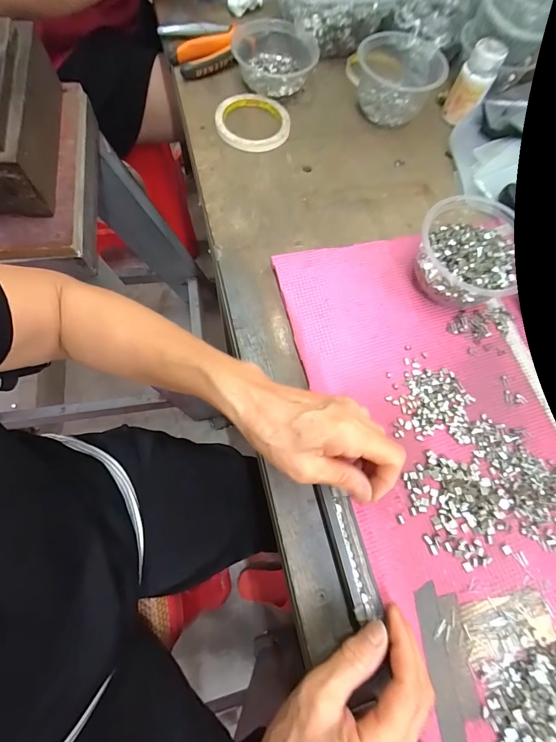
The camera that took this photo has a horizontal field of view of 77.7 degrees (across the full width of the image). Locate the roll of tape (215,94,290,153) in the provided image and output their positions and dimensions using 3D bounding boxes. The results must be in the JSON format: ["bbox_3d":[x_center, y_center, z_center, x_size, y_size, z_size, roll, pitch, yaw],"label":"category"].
[{"bbox_3d":[-0.033,-0.331,0.462,0.095,0.018,0.095,2,70,-5],"label":"roll of tape"}]

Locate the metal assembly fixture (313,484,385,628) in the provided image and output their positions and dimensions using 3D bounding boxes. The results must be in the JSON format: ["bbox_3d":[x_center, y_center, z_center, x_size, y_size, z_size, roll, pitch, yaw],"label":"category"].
[{"bbox_3d":[0.056,0.142,0.277,0.026,0.017,0.097,-15,71,-7],"label":"metal assembly fixture"}]

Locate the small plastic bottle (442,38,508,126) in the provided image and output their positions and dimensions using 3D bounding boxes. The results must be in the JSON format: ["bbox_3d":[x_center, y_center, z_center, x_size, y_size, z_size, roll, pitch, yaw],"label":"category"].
[{"bbox_3d":[0.261,-0.386,0.465,0.045,0.077,0.042,28,70,5],"label":"small plastic bottle"}]

